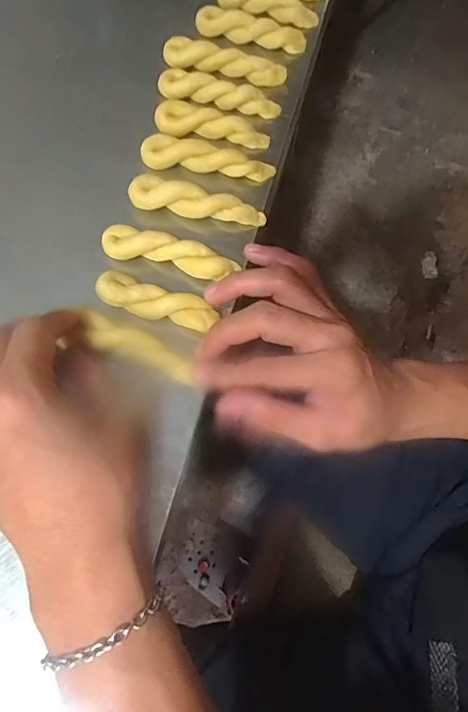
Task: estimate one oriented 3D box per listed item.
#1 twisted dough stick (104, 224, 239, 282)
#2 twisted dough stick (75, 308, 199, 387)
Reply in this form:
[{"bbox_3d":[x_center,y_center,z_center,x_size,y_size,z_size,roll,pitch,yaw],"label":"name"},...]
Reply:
[{"bbox_3d":[-0.045,-0.072,0.327,0.094,0.012,0.022,15,70,4],"label":"twisted dough stick"},{"bbox_3d":[-0.061,-0.005,0.295,0.081,0.014,0.021,26,72,3],"label":"twisted dough stick"}]

